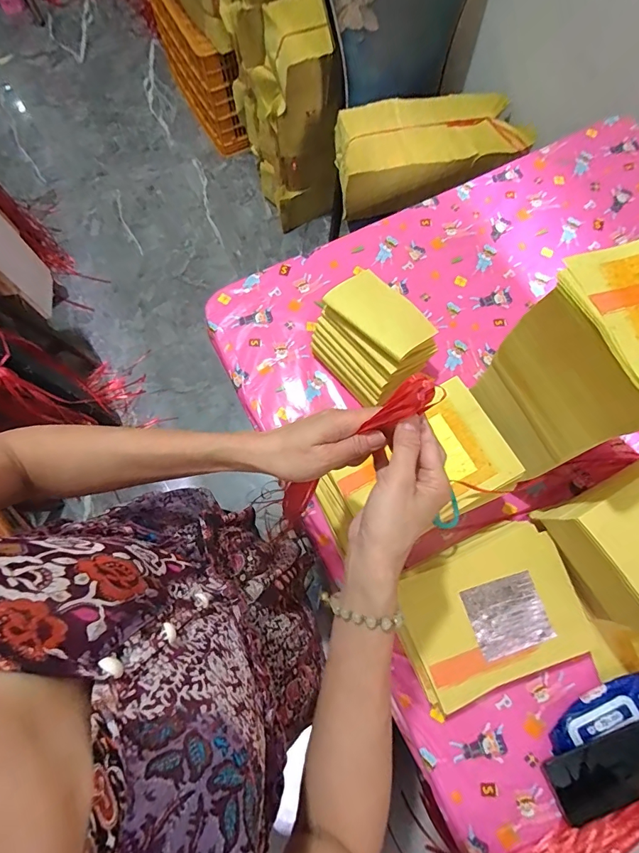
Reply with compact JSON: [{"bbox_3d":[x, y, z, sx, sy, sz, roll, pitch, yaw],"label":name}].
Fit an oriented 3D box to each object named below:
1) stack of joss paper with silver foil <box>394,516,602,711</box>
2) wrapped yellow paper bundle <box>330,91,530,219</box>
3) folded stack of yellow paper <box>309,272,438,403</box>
[{"bbox_3d":[0.233,0.260,0.592,0.239,0.056,0.178,-20,77,-6],"label":"stack of joss paper with silver foil"},{"bbox_3d":[0.293,-0.742,1.138,0.485,0.145,0.252,-10,77,-3],"label":"wrapped yellow paper bundle"},{"bbox_3d":[0.084,-0.137,0.673,0.145,0.136,0.173,-41,80,-10],"label":"folded stack of yellow paper"}]

